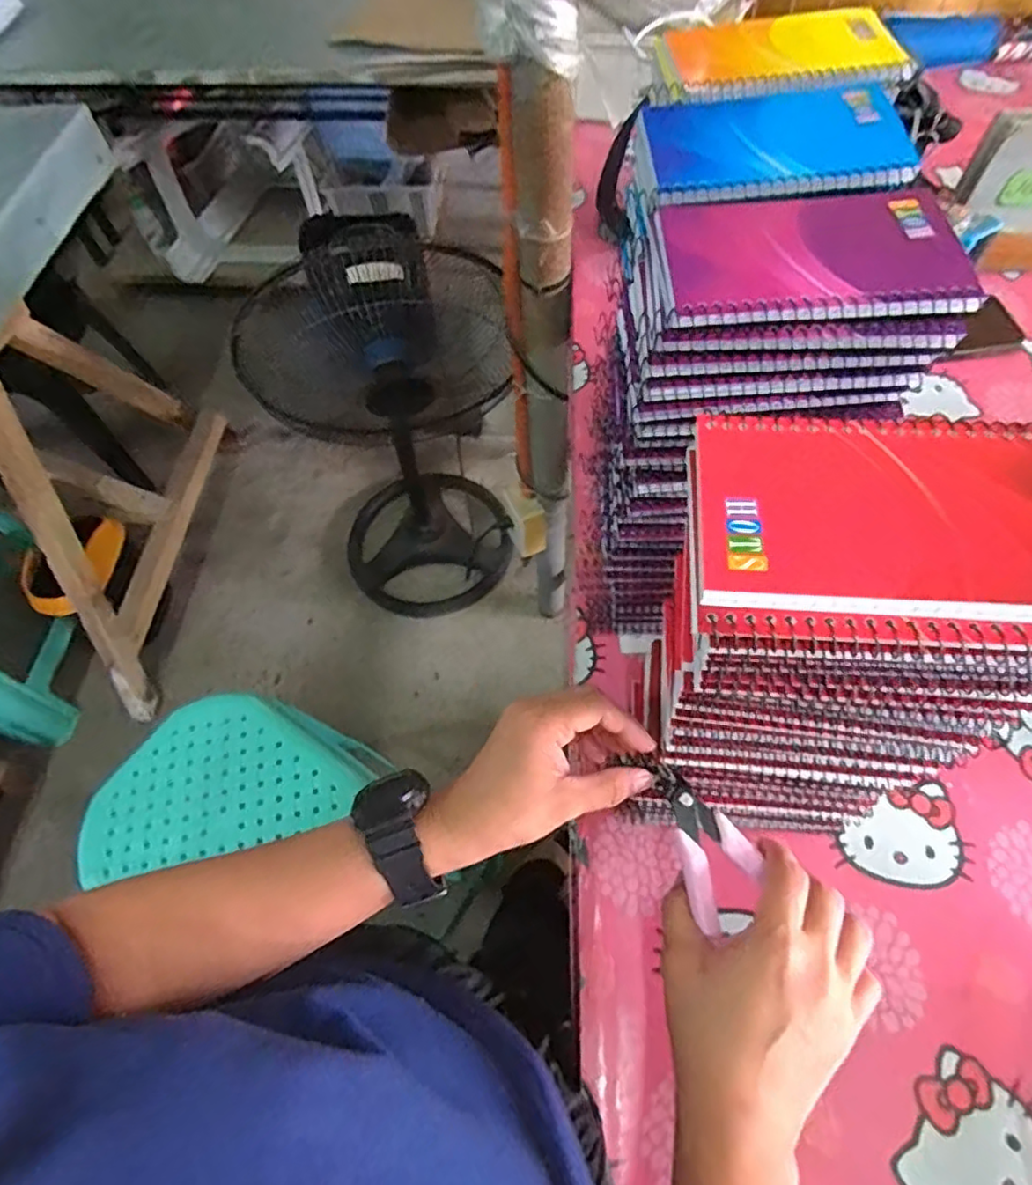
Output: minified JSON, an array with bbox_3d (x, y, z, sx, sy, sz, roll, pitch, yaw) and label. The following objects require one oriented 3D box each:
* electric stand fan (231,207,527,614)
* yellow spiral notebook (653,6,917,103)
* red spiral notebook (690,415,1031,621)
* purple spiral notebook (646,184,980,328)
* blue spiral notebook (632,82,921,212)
[{"bbox_3d":[-0.241,-0.281,1.243,0.372,0.793,0.383,-34,64,-14],"label":"electric stand fan"},{"bbox_3d":[0.162,-0.327,0.386,0.144,0.015,0.094,-4,61,2],"label":"yellow spiral notebook"},{"bbox_3d":[0.134,-0.030,0.223,0.136,0.007,0.080,4,62,6],"label":"red spiral notebook"},{"bbox_3d":[0.135,-0.162,0.297,0.131,0.011,0.091,-1,61,4],"label":"purple spiral notebook"},{"bbox_3d":[0.138,-0.243,0.340,0.131,0.012,0.084,-1,61,4],"label":"blue spiral notebook"}]

